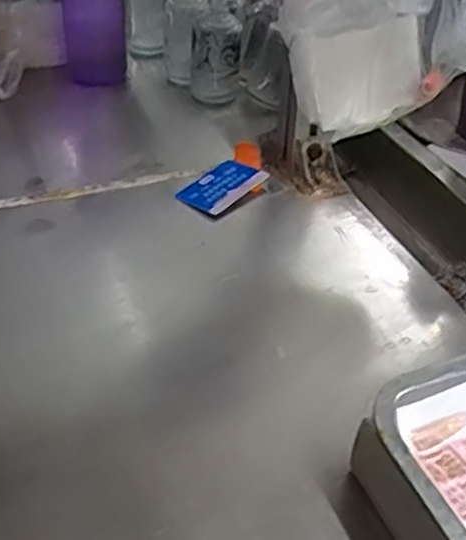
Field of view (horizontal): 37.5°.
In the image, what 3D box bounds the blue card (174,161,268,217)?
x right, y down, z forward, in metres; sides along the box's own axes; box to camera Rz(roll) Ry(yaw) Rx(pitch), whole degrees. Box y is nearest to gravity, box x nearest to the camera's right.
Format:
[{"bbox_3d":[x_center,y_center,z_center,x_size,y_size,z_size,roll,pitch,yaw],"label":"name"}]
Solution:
[{"bbox_3d":[-0.010,-0.083,0.671,0.055,0.006,0.081,30,55,32],"label":"blue card"}]

